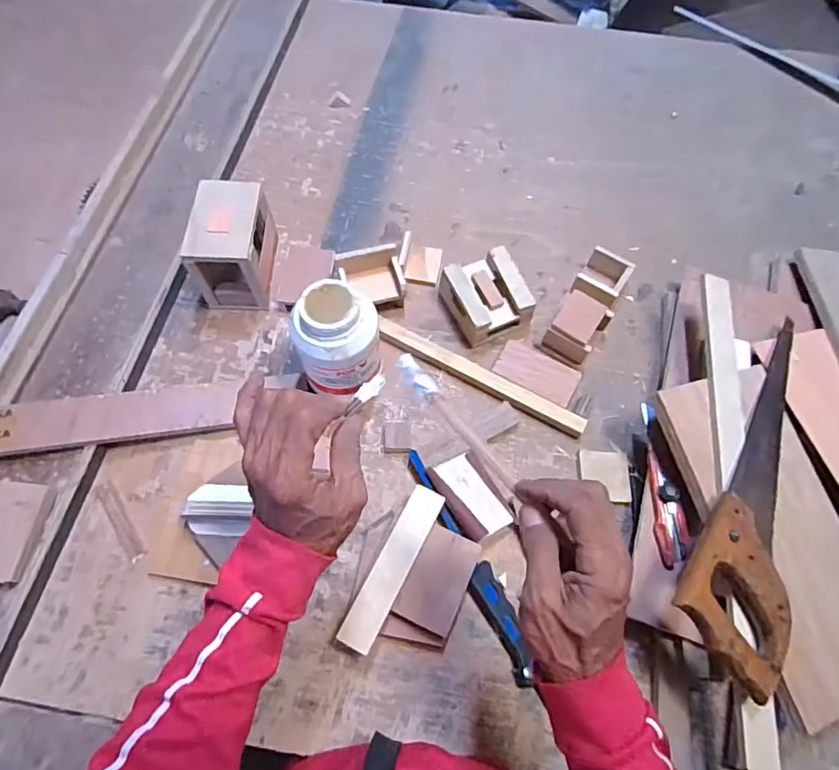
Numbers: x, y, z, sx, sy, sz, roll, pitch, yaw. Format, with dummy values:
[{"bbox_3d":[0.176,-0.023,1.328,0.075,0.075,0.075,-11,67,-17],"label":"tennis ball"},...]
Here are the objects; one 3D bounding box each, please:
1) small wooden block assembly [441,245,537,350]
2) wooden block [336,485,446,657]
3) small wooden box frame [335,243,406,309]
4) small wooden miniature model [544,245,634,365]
[{"bbox_3d":[0.090,-0.120,0.702,0.101,0.055,0.105,-24,69,-12],"label":"small wooden block assembly"},{"bbox_3d":[-0.026,0.190,0.542,0.036,0.008,0.175,26,67,9],"label":"wooden block"},{"bbox_3d":[-0.065,-0.143,0.701,0.086,0.059,0.080,-10,67,-7],"label":"small wooden box frame"},{"bbox_3d":[0.234,-0.111,0.700,0.072,0.047,0.169,28,68,10],"label":"small wooden miniature model"}]

